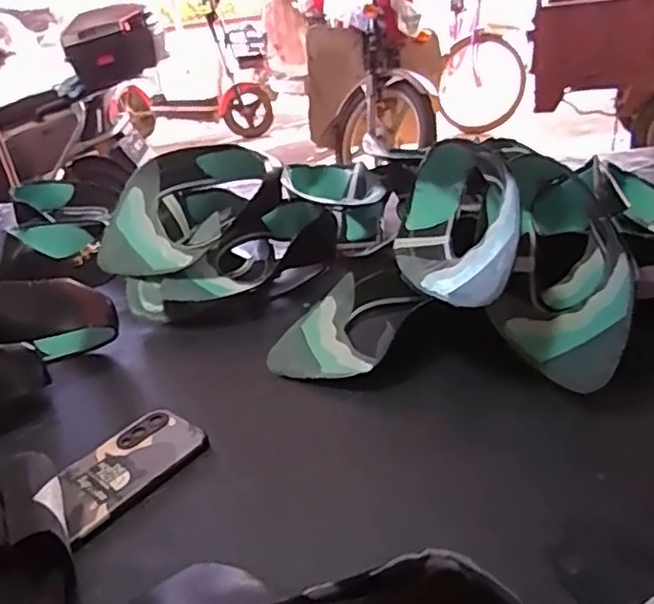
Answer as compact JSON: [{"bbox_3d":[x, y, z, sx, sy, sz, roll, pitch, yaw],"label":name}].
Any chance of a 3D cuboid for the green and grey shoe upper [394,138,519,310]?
[{"bbox_3d":[0.132,-0.093,0.684,0.120,0.114,0.259,-4,30,9],"label":"green and grey shoe upper"}]

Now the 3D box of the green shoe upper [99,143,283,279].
[{"bbox_3d":[-0.186,-0.128,0.844,0.131,0.101,0.244,21,41,41],"label":"green shoe upper"}]

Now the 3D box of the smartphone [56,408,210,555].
[{"bbox_3d":[-0.176,0.143,0.555,0.078,0.016,0.139,17,39,38],"label":"smartphone"}]

